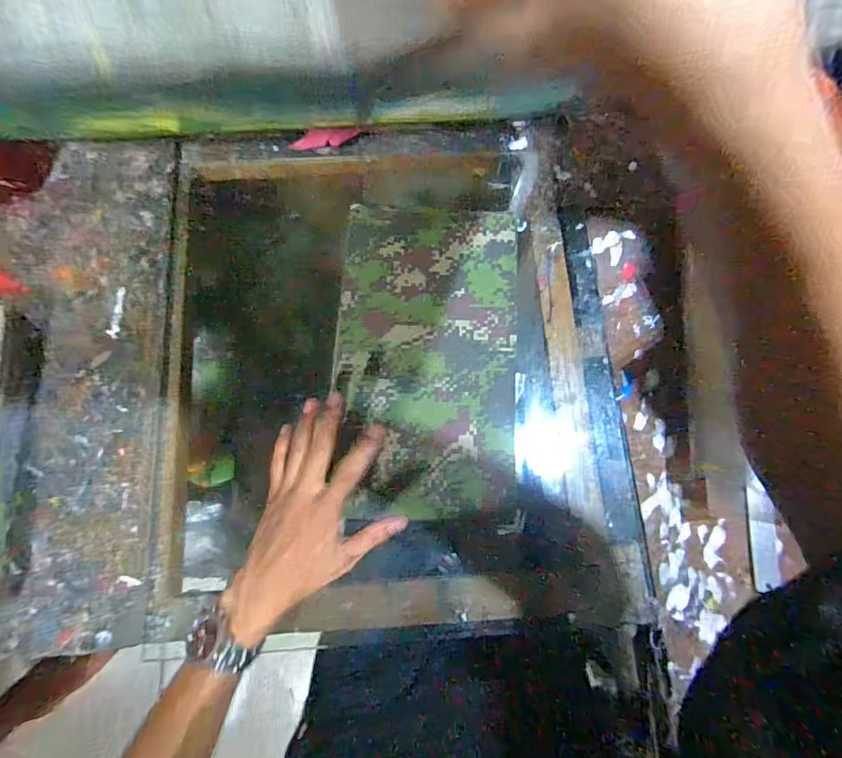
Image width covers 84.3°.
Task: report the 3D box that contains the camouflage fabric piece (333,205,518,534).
[{"bbox_3d":[0.008,-0.030,0.536,0.203,0.008,0.362,4,75,-2],"label":"camouflage fabric piece"}]

